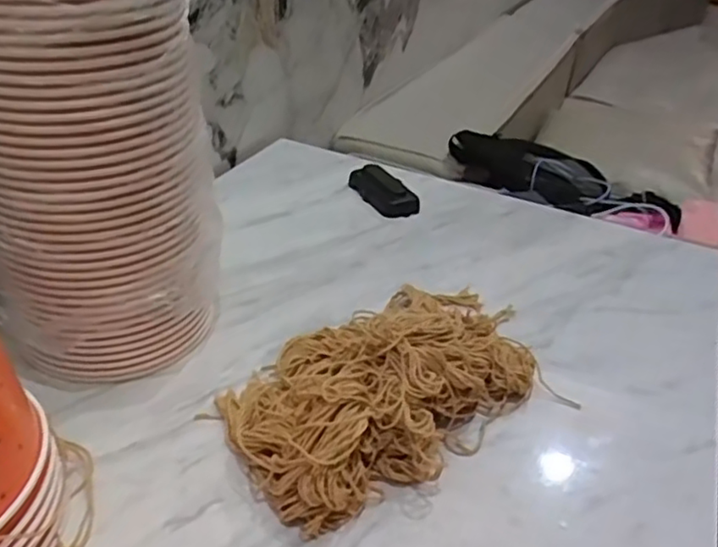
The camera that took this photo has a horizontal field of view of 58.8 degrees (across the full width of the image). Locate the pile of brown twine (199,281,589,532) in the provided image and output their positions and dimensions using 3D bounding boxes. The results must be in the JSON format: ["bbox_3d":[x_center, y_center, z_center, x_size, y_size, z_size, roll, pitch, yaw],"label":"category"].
[{"bbox_3d":[0.034,0.065,0.506,0.284,0.075,0.176,-19,41,-30],"label":"pile of brown twine"}]

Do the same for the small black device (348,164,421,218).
[{"bbox_3d":[0.032,-0.107,0.807,0.053,0.029,0.116,-15,39,-25],"label":"small black device"}]

